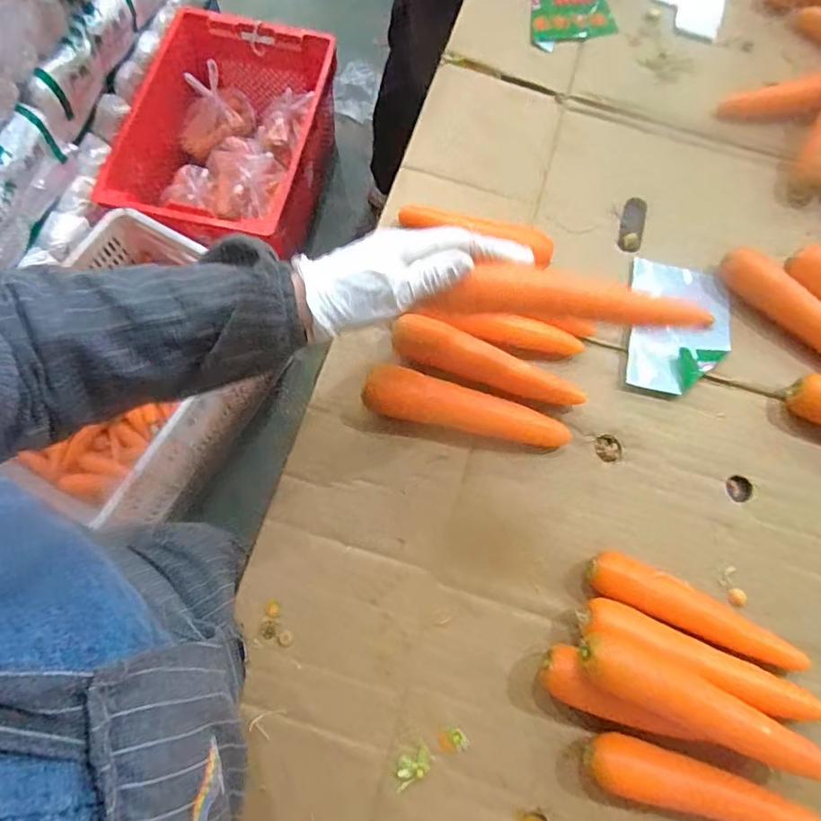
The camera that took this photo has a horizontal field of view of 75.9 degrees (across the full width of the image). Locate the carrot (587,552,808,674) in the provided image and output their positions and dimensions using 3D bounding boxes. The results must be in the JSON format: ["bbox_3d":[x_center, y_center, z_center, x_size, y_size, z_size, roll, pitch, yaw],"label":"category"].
[{"bbox_3d":[0.228,0.161,0.419,0.180,0.032,0.035,22,74,4],"label":"carrot"}]

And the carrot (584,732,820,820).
[{"bbox_3d":[0.215,0.278,0.377,0.183,0.029,0.039,19,74,3],"label":"carrot"}]

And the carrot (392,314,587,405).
[{"bbox_3d":[0.069,-0.043,0.471,0.173,0.038,0.032,16,74,3],"label":"carrot"}]

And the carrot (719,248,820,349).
[{"bbox_3d":[0.386,-0.077,0.499,0.209,0.029,0.029,43,77,10],"label":"carrot"}]

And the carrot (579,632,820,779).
[{"bbox_3d":[0.201,0.207,0.364,0.180,0.032,0.039,25,74,5],"label":"carrot"}]

